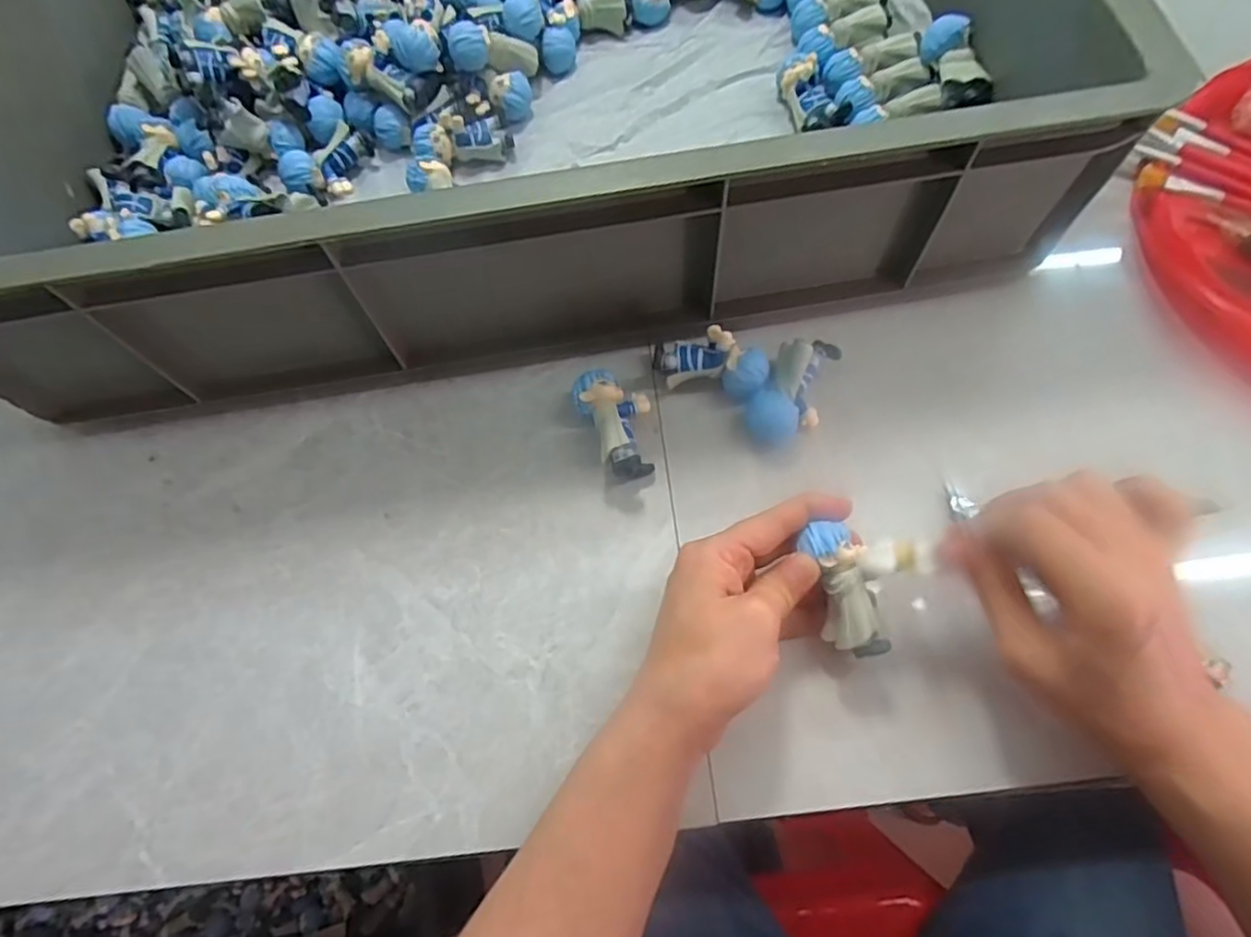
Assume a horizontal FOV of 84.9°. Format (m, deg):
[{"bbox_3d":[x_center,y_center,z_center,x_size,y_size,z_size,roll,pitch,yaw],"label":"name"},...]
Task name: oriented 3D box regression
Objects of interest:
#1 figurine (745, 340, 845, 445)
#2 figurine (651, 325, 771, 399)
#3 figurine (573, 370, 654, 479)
[{"bbox_3d":[0.091,-0.040,0.374,0.034,0.029,0.064,27,70,15],"label":"figurine"},{"bbox_3d":[0.047,-0.056,0.376,0.062,0.036,0.027,11,67,8],"label":"figurine"},{"bbox_3d":[-0.004,-0.024,0.367,0.034,0.030,0.058,-23,66,-7],"label":"figurine"}]

